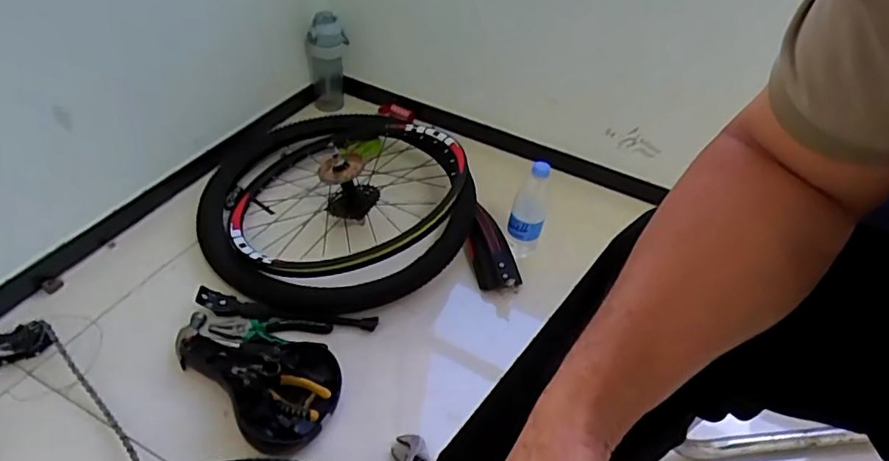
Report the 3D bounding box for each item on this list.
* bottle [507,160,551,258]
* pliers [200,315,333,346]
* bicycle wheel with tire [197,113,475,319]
[{"bbox_3d":[0.162,-0.031,1.052,0.066,0.239,0.073,18,44,12],"label":"bottle"},{"bbox_3d":[-0.283,0.161,0.869,0.194,0.015,0.050,3,43,-5],"label":"pliers"},{"bbox_3d":[-0.217,-0.063,1.029,0.458,0.154,0.480,4,43,-4],"label":"bicycle wheel with tire"}]

